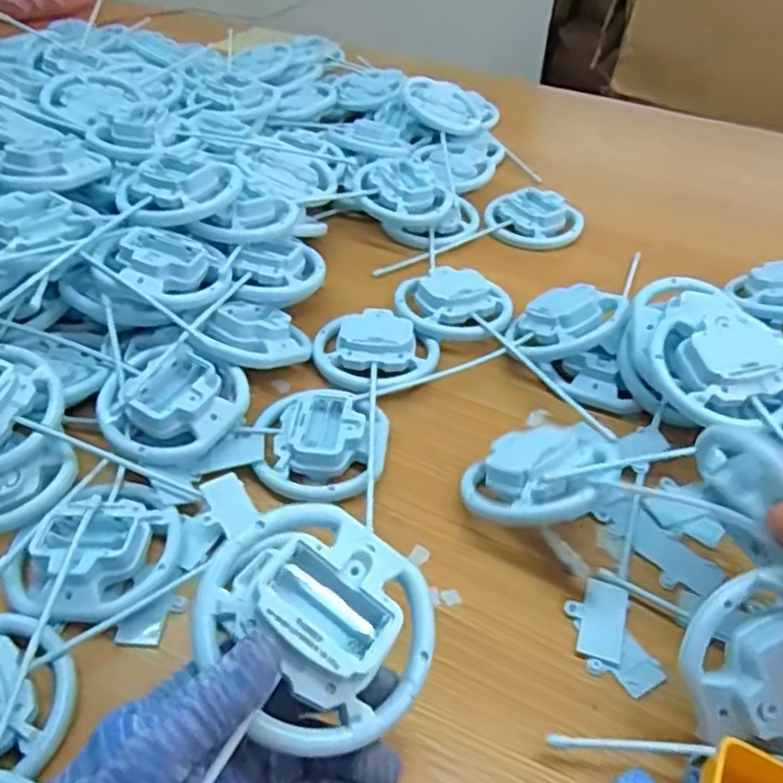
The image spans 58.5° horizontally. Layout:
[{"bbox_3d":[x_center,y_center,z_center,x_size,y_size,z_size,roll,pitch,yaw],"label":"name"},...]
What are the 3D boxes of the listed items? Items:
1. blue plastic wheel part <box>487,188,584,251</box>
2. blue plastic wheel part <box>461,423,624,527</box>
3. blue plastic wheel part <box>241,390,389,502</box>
[{"bbox_3d":[0.154,-0.188,0.757,0.103,0.025,0.082,9,55,11],"label":"blue plastic wheel part"},{"bbox_3d":[0.097,0.052,0.459,0.094,0.035,0.094,-1,43,24],"label":"blue plastic wheel part"},{"bbox_3d":[-0.053,0.035,0.500,0.099,0.026,0.091,1,44,-1],"label":"blue plastic wheel part"}]

